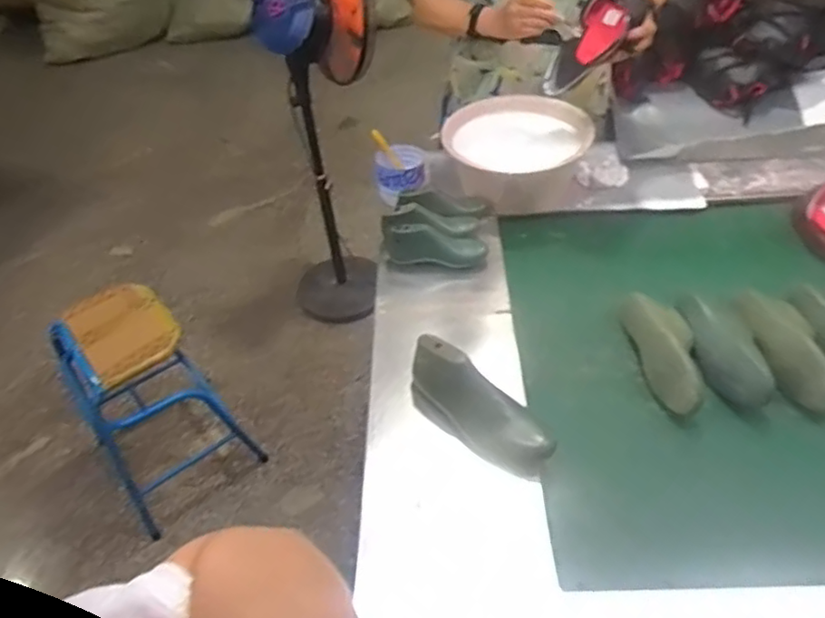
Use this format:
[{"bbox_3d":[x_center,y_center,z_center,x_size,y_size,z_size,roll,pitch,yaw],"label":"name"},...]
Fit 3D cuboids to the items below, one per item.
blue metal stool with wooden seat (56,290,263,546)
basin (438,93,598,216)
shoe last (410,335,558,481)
[{"bbox_3d":[-0.708,0.213,1.619,0.333,0.525,0.452,-34,50,-26],"label":"blue metal stool with wooden seat"},{"bbox_3d":[0.230,-0.352,1.348,0.289,0.123,0.289,-3,43,3],"label":"basin"},{"bbox_3d":[0.083,0.141,0.877,0.243,0.107,0.071,30,54,32],"label":"shoe last"}]

